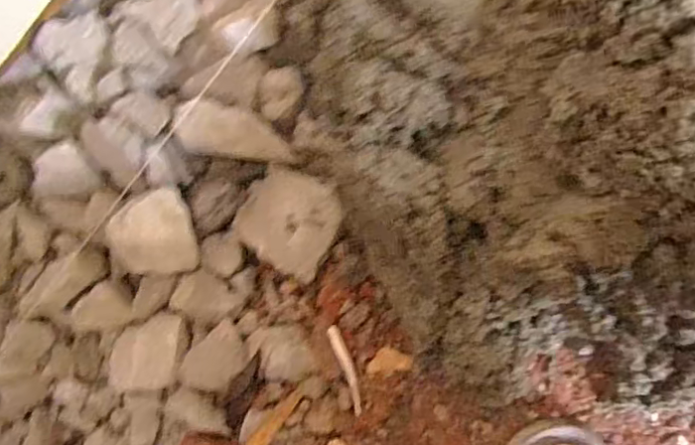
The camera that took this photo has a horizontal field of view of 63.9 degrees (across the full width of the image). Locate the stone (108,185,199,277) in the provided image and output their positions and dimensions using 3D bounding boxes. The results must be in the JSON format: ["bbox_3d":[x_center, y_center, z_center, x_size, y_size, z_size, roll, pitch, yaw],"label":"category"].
[{"bbox_3d":[-0.187,0.010,0.529,0.073,0.048,0.080,-5,94,7],"label":"stone"}]

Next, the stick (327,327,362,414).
[{"bbox_3d":[0.001,0.137,0.518,0.013,0.007,0.090,-15,105,8],"label":"stick"}]

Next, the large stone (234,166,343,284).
[{"bbox_3d":[-0.057,-0.003,0.535,0.096,0.036,0.090,26,97,4],"label":"large stone"}]

